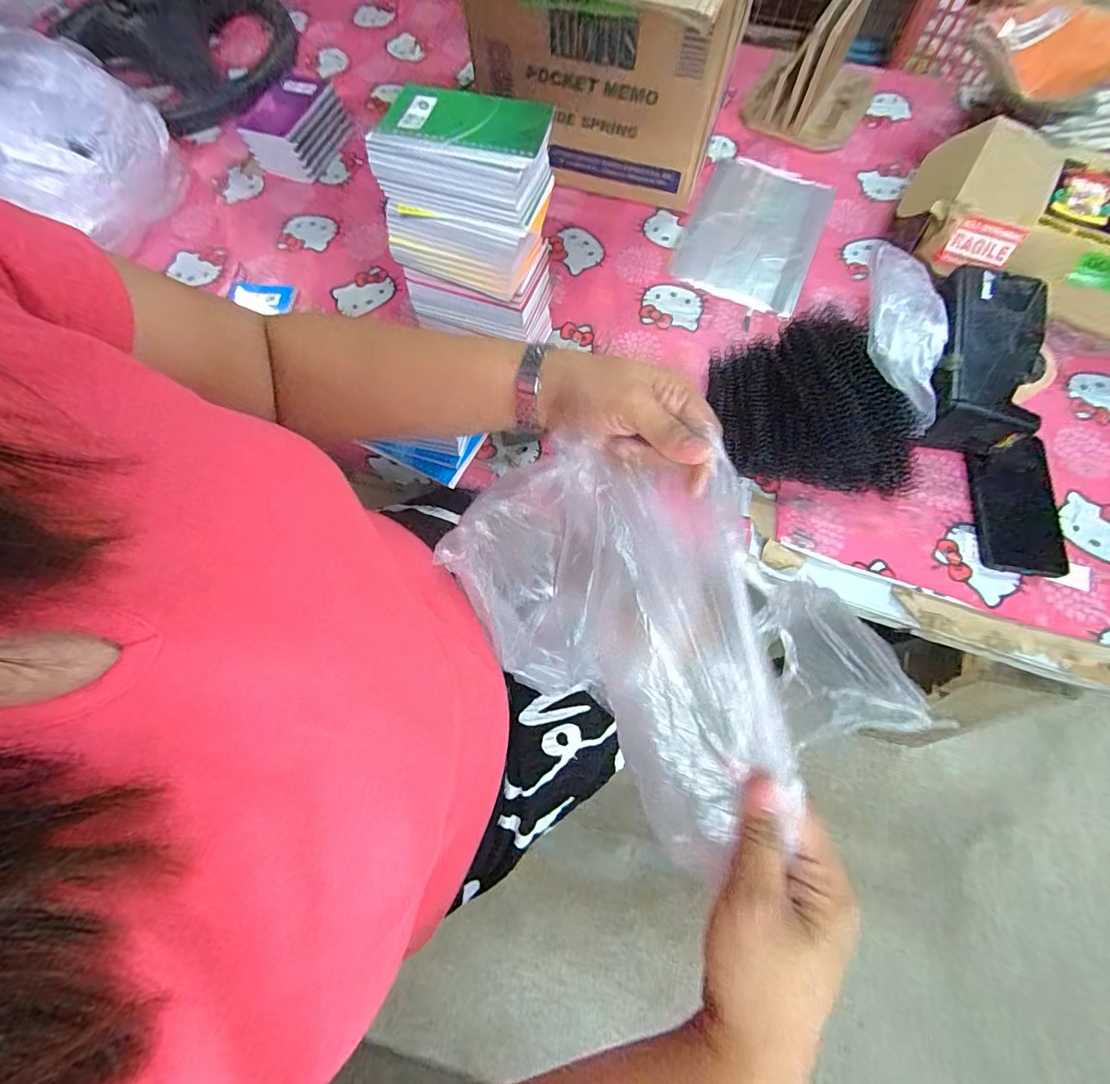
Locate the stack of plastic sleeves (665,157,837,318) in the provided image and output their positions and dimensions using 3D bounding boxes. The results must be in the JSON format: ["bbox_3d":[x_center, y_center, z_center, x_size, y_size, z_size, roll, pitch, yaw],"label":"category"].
[{"bbox_3d":[0.275,-0.431,0.653,0.172,0.013,0.264,22,72,9],"label":"stack of plastic sleeves"}]

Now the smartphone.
[{"bbox_3d":[0.492,-0.038,0.498,0.089,0.013,0.149,5,74,2],"label":"smartphone"}]

